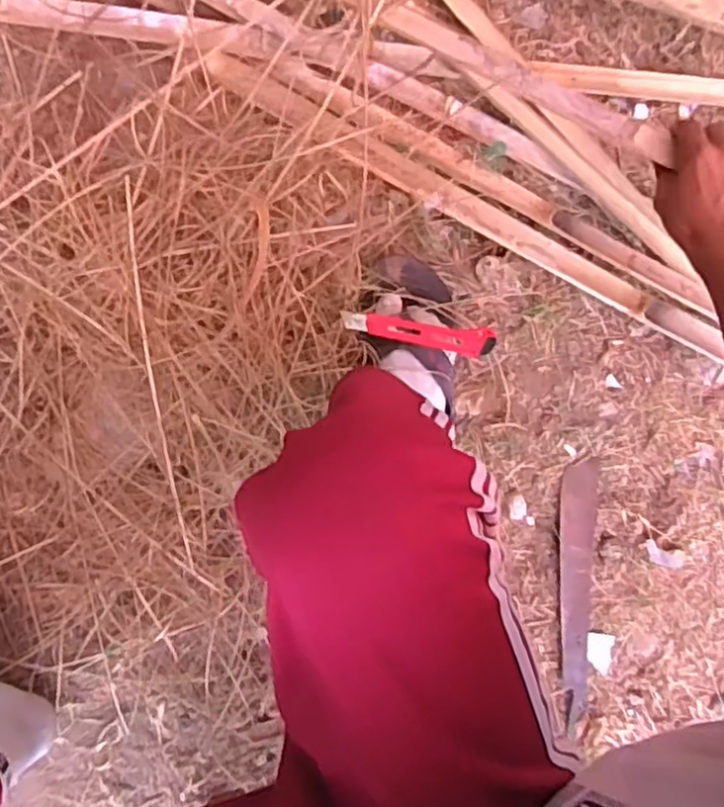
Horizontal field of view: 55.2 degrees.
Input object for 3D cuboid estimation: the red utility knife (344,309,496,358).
[{"bbox_3d":[0.061,-0.075,0.740,0.164,0.015,0.030,7,89,-10],"label":"red utility knife"}]

